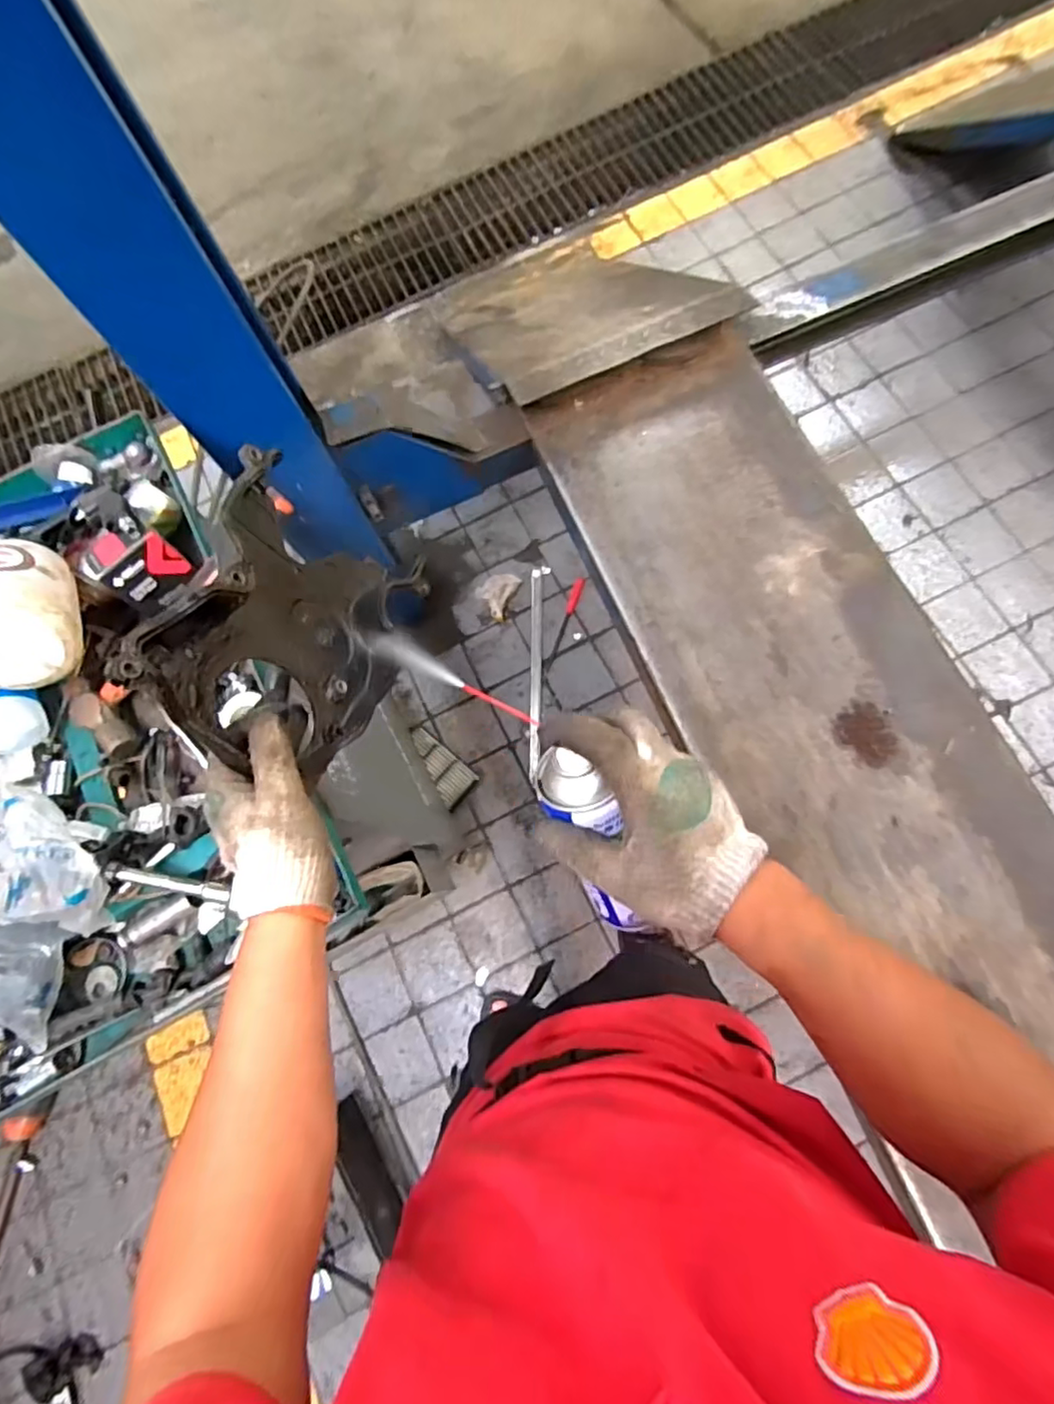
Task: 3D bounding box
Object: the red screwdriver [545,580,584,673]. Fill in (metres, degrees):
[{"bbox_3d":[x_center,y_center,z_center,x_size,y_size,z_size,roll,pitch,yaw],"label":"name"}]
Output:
[{"bbox_3d":[0.101,-0.204,1.648,0.028,0.027,0.266,17,76,10],"label":"red screwdriver"}]

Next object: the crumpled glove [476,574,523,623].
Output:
[{"bbox_3d":[-0.083,-0.286,1.663,0.096,0.035,0.131,21,77,11],"label":"crumpled glove"}]

